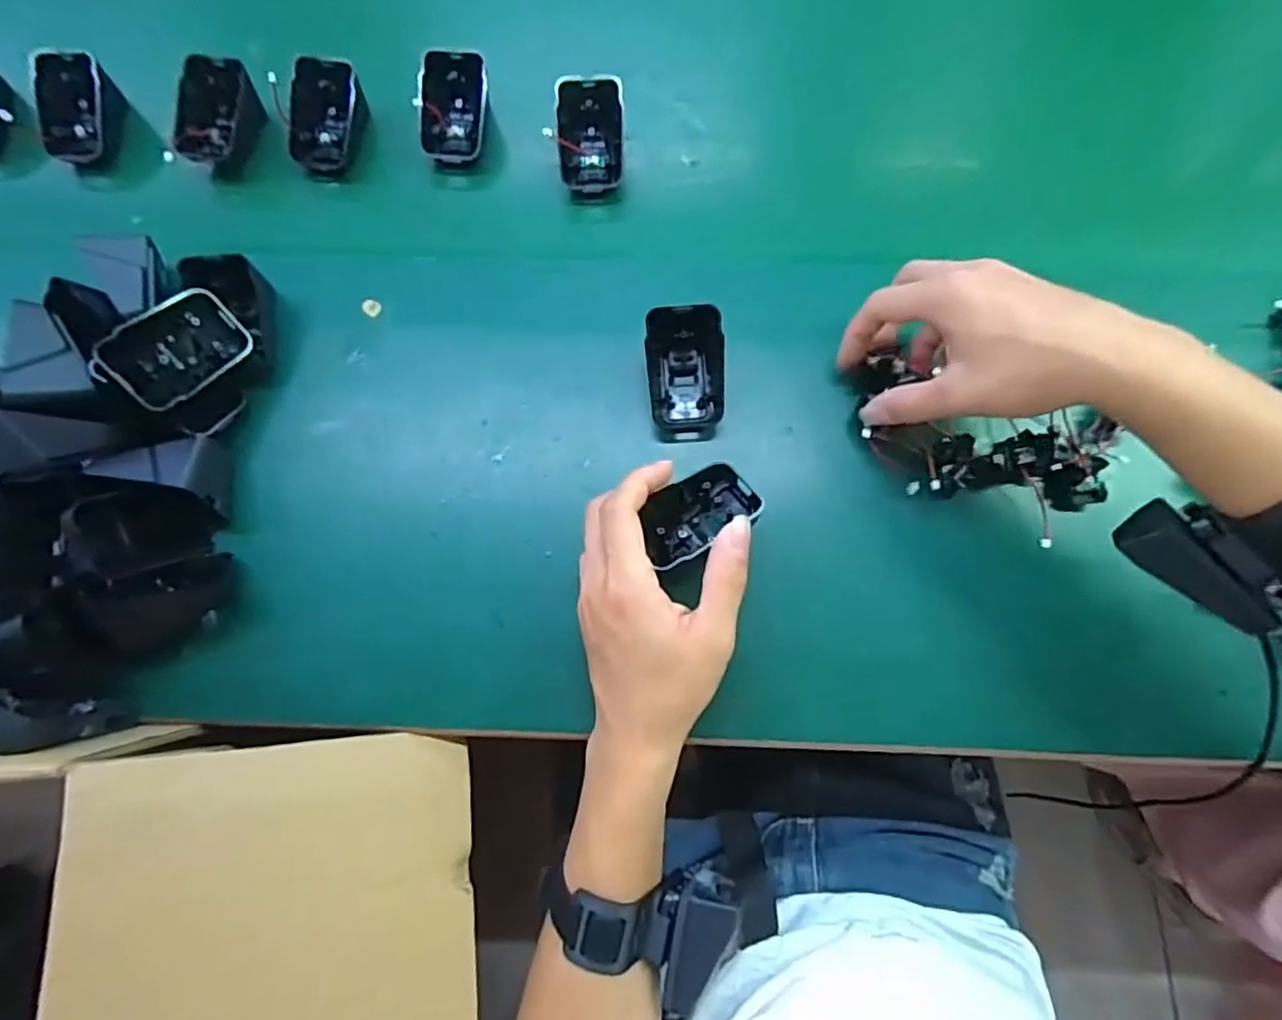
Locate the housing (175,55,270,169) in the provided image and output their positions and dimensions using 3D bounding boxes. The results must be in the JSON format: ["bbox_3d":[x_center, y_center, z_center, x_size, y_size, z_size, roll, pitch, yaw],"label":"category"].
[{"bbox_3d":[-0.289,-0.268,0.454,0.048,0.046,0.063,7,74,3],"label":"housing"}]

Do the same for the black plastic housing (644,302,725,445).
[{"bbox_3d":[0.027,-0.080,0.391,0.045,0.047,0.062,-6,74,-1],"label":"black plastic housing"}]

